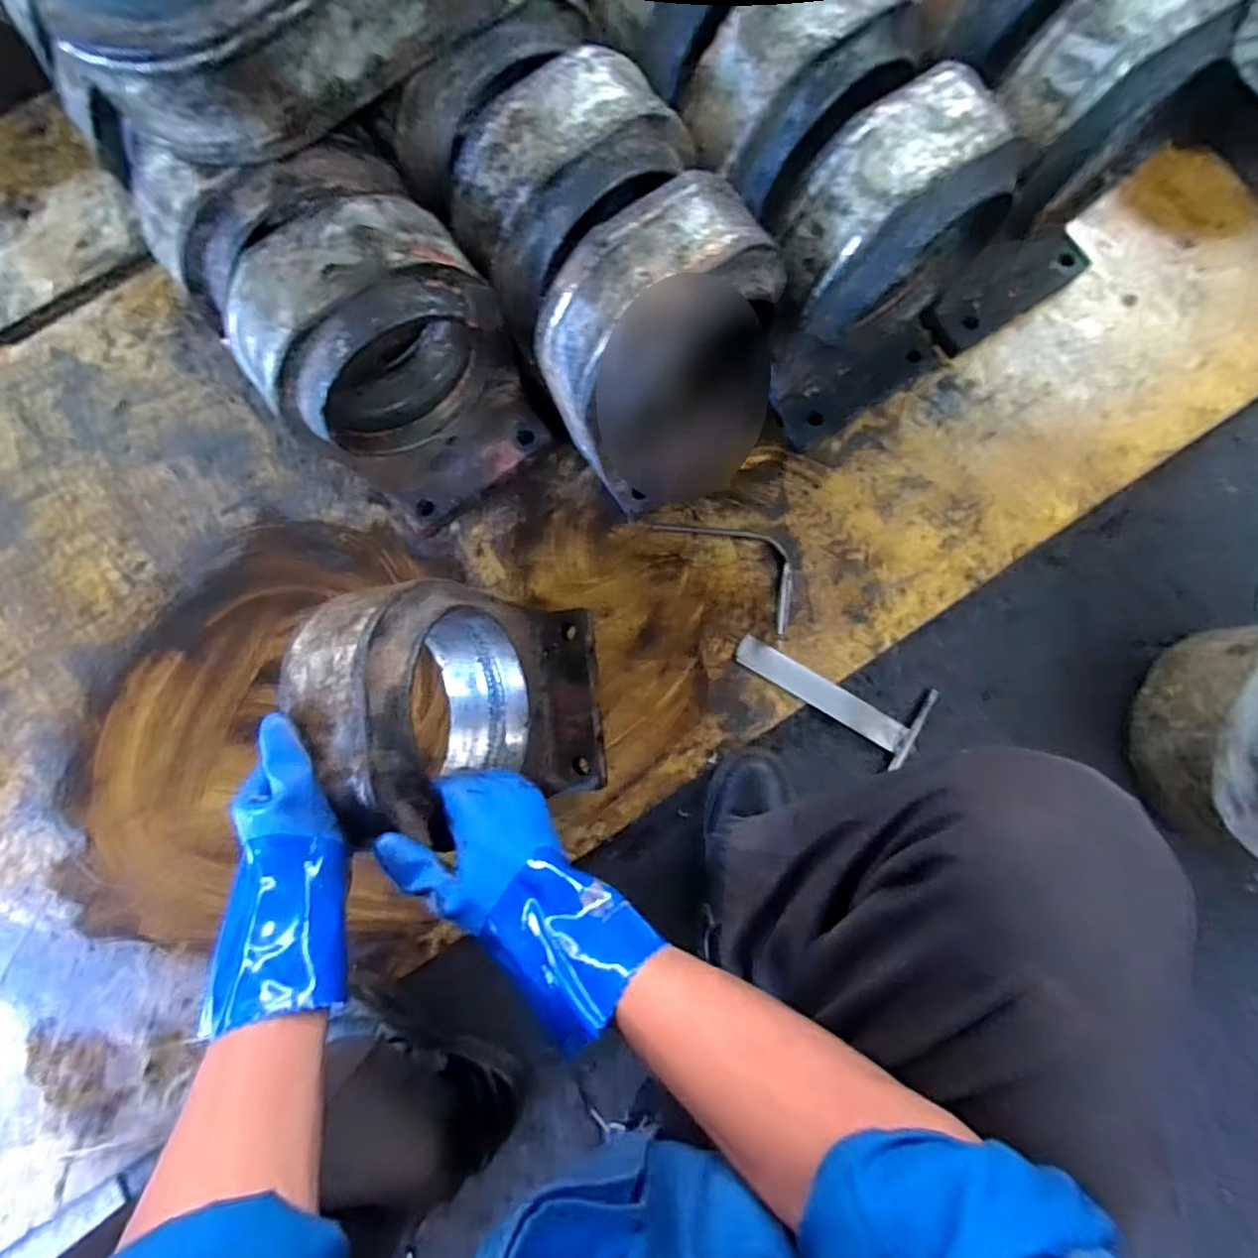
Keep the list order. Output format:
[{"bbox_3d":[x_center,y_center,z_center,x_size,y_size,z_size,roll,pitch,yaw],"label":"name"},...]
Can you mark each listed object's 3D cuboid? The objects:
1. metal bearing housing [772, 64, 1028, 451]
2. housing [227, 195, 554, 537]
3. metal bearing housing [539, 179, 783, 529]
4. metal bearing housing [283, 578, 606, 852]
[{"bbox_3d":[0.264,-0.360,0.620,0.253,0.308,0.154,-36,85,-1],"label":"metal bearing housing"},{"bbox_3d":[-0.226,-0.253,0.614,0.212,0.309,0.164,-37,85,-1],"label":"housing"},{"bbox_3d":[0.040,-0.251,0.604,0.219,0.296,0.146,-25,85,0],"label":"metal bearing housing"},{"bbox_3d":[-0.147,0.069,0.575,0.115,0.317,0.202,0,85,25],"label":"metal bearing housing"}]

